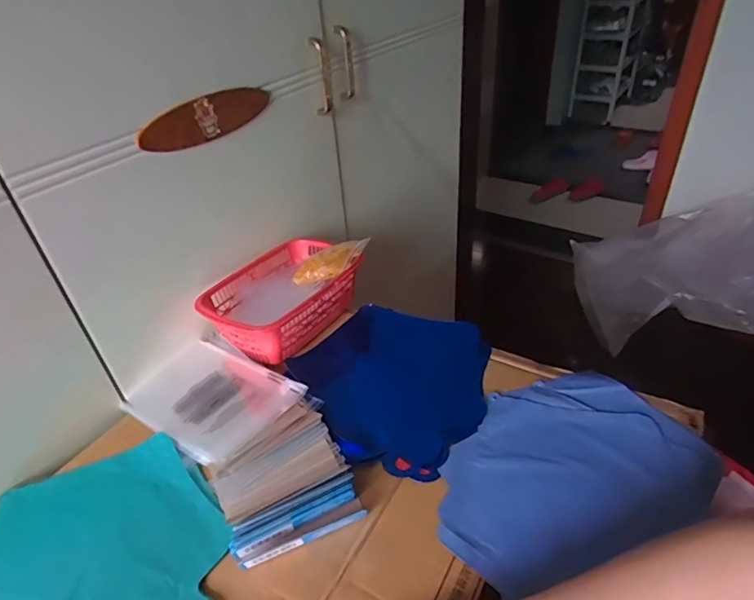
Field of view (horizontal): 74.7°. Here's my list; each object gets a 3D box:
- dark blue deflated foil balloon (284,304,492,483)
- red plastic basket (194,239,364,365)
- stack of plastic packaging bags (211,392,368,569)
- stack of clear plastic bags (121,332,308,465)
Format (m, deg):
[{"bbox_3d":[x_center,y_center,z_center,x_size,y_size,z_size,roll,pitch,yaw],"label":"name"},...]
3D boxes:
[{"bbox_3d":[0.019,0.087,0.587,0.223,0.019,0.228,-3,36,2],"label":"dark blue deflated foil balloon"},{"bbox_3d":[-0.128,-0.007,0.678,0.156,0.065,0.214,25,45,34],"label":"red plastic basket"},{"bbox_3d":[-0.095,0.168,0.491,0.121,0.033,0.160,-17,38,-16],"label":"stack of plastic packaging bags"},{"bbox_3d":[-0.195,0.109,0.582,0.189,0.018,0.136,23,44,33],"label":"stack of clear plastic bags"}]

